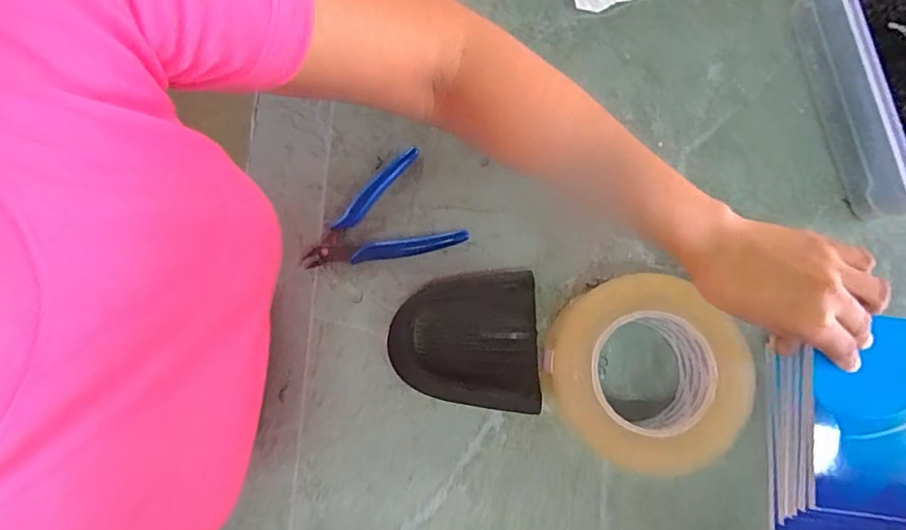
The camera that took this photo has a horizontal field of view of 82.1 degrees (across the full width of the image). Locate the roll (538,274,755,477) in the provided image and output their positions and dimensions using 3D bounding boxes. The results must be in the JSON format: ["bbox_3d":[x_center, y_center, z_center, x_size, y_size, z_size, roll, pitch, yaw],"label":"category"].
[{"bbox_3d":[0.129,0.075,0.365,0.129,0.054,0.120,0,79,-1],"label":"roll"}]

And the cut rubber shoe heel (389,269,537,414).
[{"bbox_3d":[0.007,0.056,0.377,0.101,0.036,0.095,-1,79,-2],"label":"cut rubber shoe heel"}]

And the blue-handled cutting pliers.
[{"bbox_3d":[-0.059,-0.028,0.405,0.112,0.009,0.081,-30,81,-7],"label":"blue-handled cutting pliers"}]

